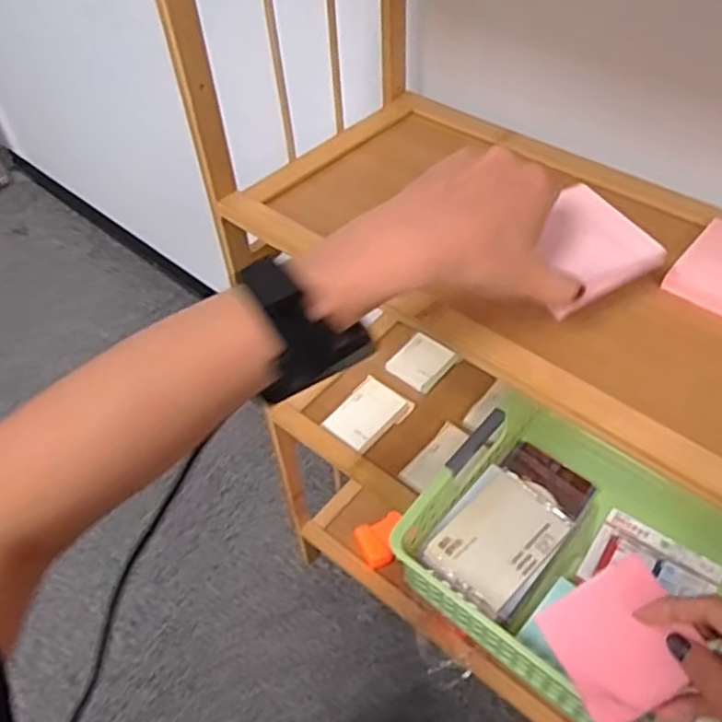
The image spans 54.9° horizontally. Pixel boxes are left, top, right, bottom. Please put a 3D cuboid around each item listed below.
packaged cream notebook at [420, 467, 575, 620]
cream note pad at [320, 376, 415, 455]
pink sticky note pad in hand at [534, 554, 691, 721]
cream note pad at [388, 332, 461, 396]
[{"bbox_3d":[0.121,0.155,0.603,0.081,0.014,0.119,34,61,27],"label":"packaged cream notebook"},{"bbox_3d":[0.008,0.056,0.732,0.061,0.012,0.079,33,61,27],"label":"cream note pad"},{"bbox_3d":[0.153,0.165,0.412,0.074,0.013,0.078,-34,48,6],"label":"pink sticky note pad in hand"},{"bbox_3d":[0.068,0.002,0.771,0.058,0.007,0.067,35,61,27],"label":"cream note pad"}]

